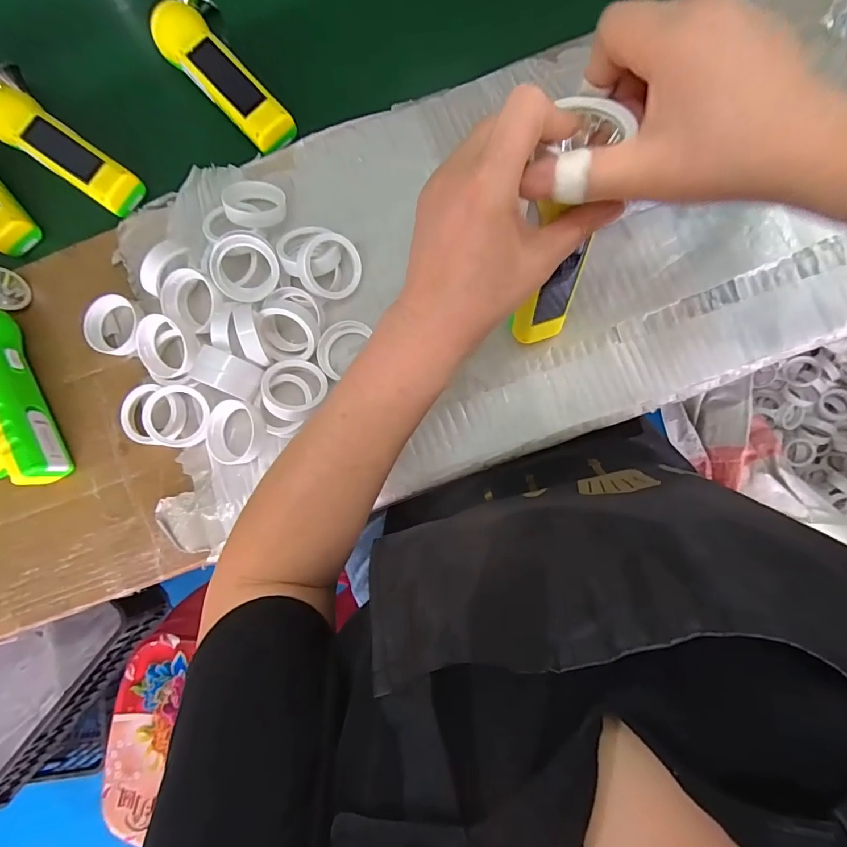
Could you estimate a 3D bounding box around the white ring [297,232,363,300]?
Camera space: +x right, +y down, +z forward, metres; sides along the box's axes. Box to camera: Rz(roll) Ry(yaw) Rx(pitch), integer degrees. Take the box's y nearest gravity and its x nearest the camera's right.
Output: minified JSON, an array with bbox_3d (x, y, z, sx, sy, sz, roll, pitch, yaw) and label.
[{"bbox_3d":[-0.077,-0.132,0.383,0.009,0.055,0.053,15,92,50],"label":"white ring"}]

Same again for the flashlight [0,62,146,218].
[{"bbox_3d":[-0.343,-0.261,0.420,0.172,0.048,0.052,41,87,10],"label":"flashlight"}]

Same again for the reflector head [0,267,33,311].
[{"bbox_3d":[-0.394,-0.126,0.422,0.023,0.047,0.037,11,83,8],"label":"reflector head"}]

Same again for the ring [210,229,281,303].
[{"bbox_3d":[-0.150,-0.133,0.384,0.053,0.027,0.054,-8,112,-21],"label":"ring"}]

